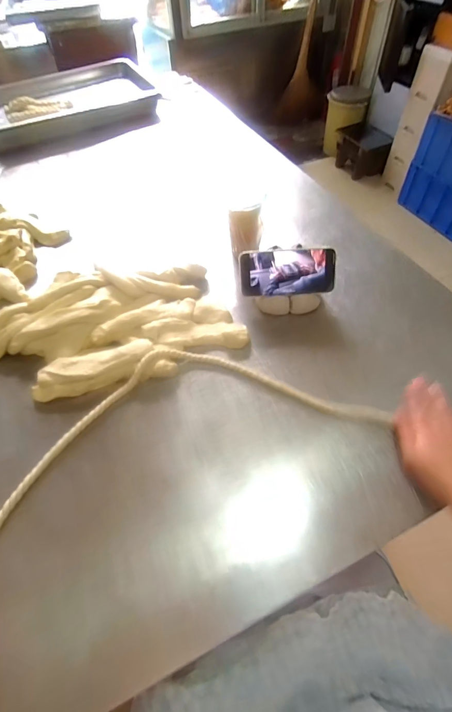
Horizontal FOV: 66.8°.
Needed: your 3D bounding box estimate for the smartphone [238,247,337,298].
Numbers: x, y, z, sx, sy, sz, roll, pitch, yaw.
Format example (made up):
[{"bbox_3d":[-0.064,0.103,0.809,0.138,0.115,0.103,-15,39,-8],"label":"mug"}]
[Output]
[{"bbox_3d":[0.099,-0.136,0.556,0.150,0.071,0.008,-3,21,2],"label":"smartphone"}]

